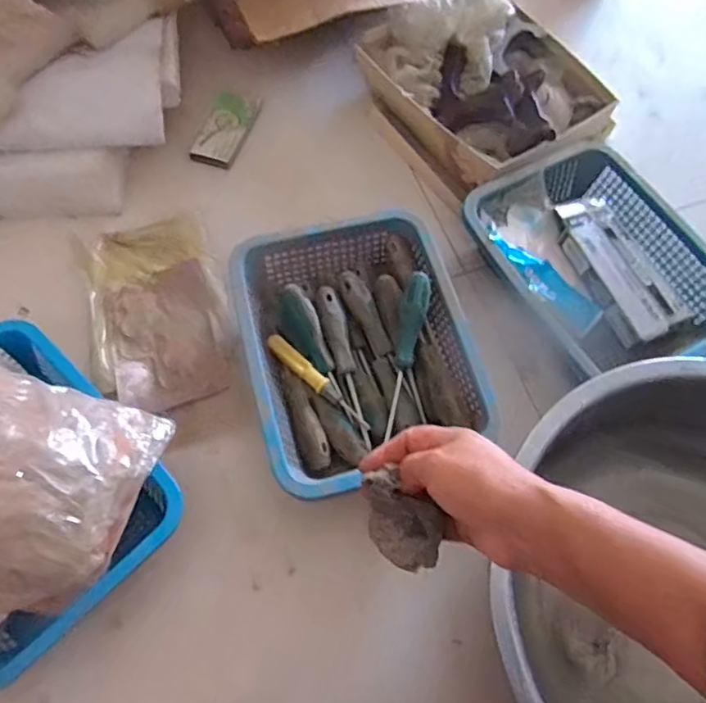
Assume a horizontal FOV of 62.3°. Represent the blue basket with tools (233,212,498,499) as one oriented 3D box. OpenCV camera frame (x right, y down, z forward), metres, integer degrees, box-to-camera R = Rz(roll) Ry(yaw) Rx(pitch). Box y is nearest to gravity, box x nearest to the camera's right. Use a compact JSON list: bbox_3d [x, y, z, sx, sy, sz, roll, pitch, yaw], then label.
[{"bbox_3d":[0.002,-0.002,0.614,0.210,0.078,0.276,-13,67,-7],"label":"blue basket with tools"}]

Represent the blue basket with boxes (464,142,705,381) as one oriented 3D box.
[{"bbox_3d":[0.293,-0.096,0.695,0.233,0.096,0.287,-32,70,-15],"label":"blue basket with boxes"}]

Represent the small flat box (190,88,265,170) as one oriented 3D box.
[{"bbox_3d":[-0.170,-0.305,0.792,0.062,0.007,0.128,15,66,5],"label":"small flat box"}]

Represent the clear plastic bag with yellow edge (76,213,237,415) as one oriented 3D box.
[{"bbox_3d":[-0.220,-0.052,0.652,0.144,0.043,0.233,-18,61,-8],"label":"clear plastic bag with yellow edge"}]

